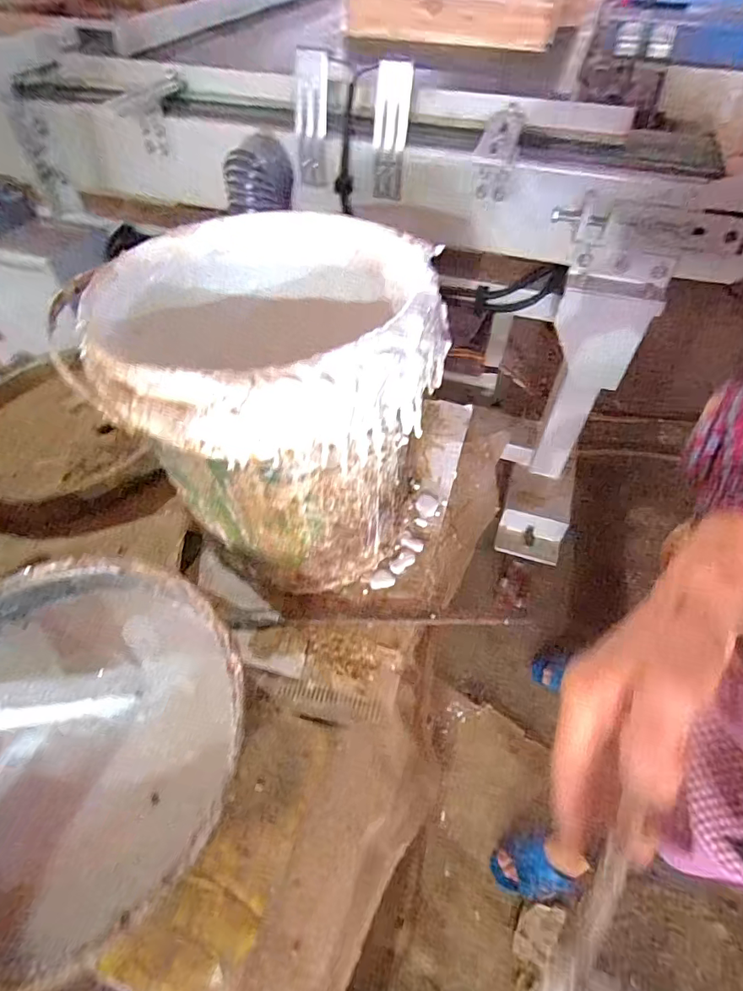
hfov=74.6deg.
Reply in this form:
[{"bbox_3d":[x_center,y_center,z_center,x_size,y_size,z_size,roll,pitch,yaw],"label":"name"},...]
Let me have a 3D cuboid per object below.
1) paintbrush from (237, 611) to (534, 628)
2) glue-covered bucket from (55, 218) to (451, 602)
[{"bbox_3d":[0.010,0.121,0.475,0.282,0.009,0.014,-1,52,-1],"label":"paintbrush"},{"bbox_3d":[-0.081,-0.081,0.459,0.251,0.264,0.261,0,52,-1],"label":"glue-covered bucket"}]

